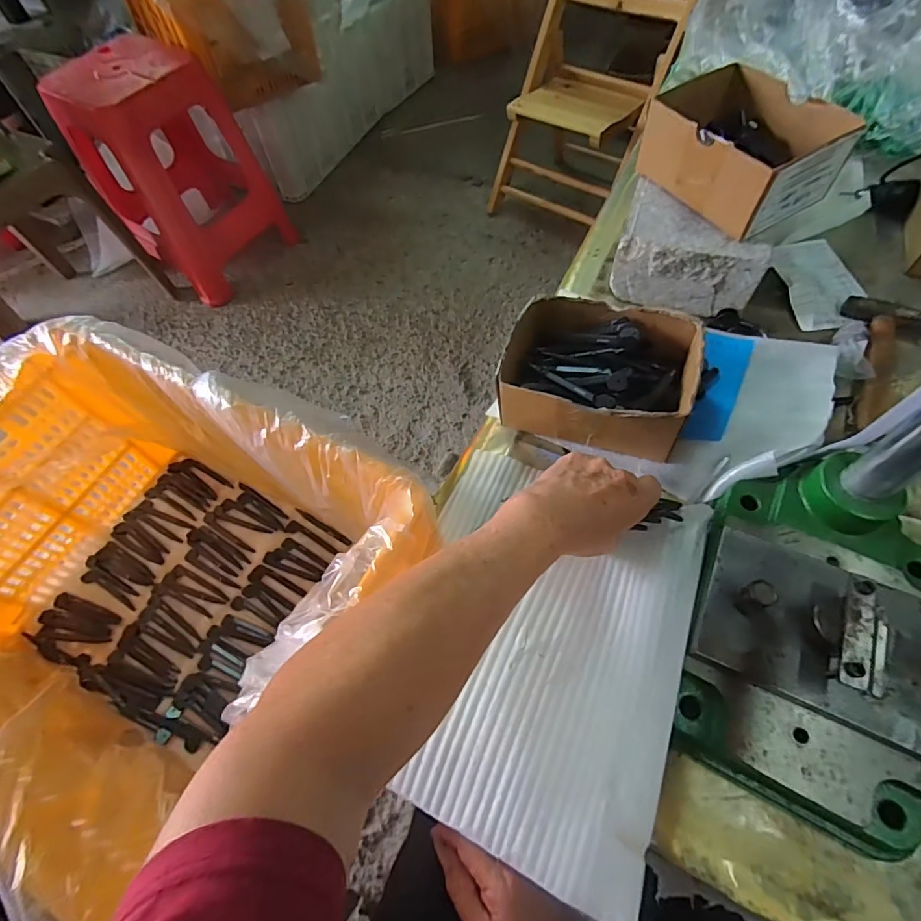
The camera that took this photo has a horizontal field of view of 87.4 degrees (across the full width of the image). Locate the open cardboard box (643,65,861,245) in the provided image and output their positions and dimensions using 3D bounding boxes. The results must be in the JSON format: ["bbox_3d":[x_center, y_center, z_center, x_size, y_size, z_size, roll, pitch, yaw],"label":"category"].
[{"bbox_3d":[0.280,-0.308,0.492,0.126,0.084,0.161,-25,62,-10],"label":"open cardboard box"}]

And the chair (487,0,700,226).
[{"bbox_3d":[0.314,-0.952,1.281,0.360,0.512,0.371,34,68,21],"label":"chair"}]

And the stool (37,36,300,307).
[{"bbox_3d":[-0.731,-0.747,1.281,0.327,0.480,0.362,30,66,19],"label":"stool"}]

